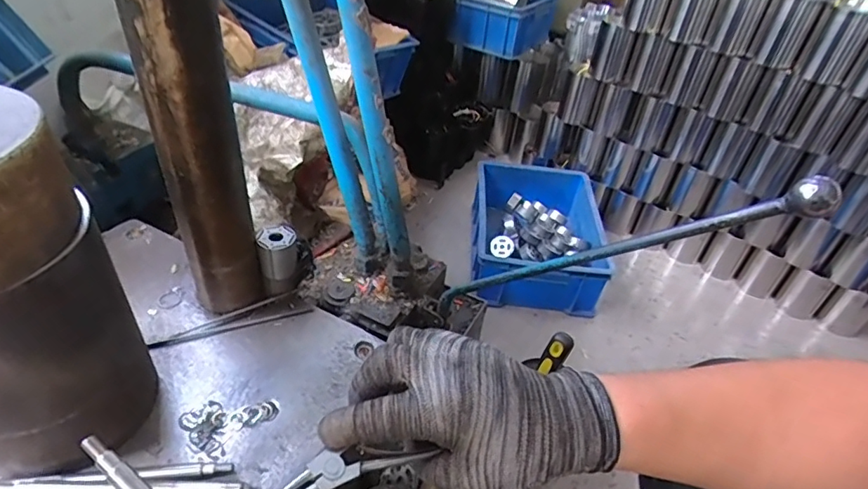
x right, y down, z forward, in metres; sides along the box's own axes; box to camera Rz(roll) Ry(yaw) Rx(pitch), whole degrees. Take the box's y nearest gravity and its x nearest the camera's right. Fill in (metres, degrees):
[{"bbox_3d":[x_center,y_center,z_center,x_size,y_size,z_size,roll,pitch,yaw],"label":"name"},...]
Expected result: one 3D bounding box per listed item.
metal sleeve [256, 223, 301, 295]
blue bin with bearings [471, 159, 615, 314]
[{"bbox_3d":[-0.158,0.019,0.542,0.036,0.072,0.033,-12,43,-21],"label":"metal sleeve"},{"bbox_3d":[0.252,-0.030,1.297,0.316,0.141,0.428,5,39,-1],"label":"blue bin with bearings"}]

